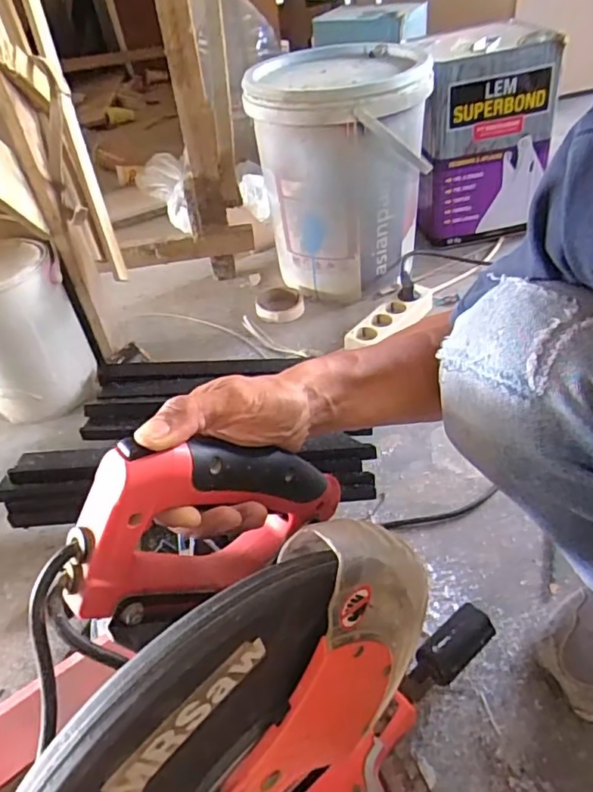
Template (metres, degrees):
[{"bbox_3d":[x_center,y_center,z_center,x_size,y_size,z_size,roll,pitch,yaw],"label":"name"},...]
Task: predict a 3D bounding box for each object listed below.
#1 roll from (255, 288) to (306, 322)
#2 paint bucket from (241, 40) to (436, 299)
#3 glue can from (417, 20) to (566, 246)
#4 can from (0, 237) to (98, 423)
[{"bbox_3d":[-0.031,-0.175,1.085,0.094,0.023,0.092,-3,41,3],"label":"roll"},{"bbox_3d":[0.079,-0.390,1.048,0.278,0.391,0.276,-3,41,3],"label":"paint bucket"},{"bbox_3d":[0.360,-0.507,1.115,0.233,0.343,0.215,-2,41,4],"label":"glue can"},{"bbox_3d":[-0.435,-0.097,0.897,0.171,0.245,0.159,-3,41,3],"label":"can"}]

